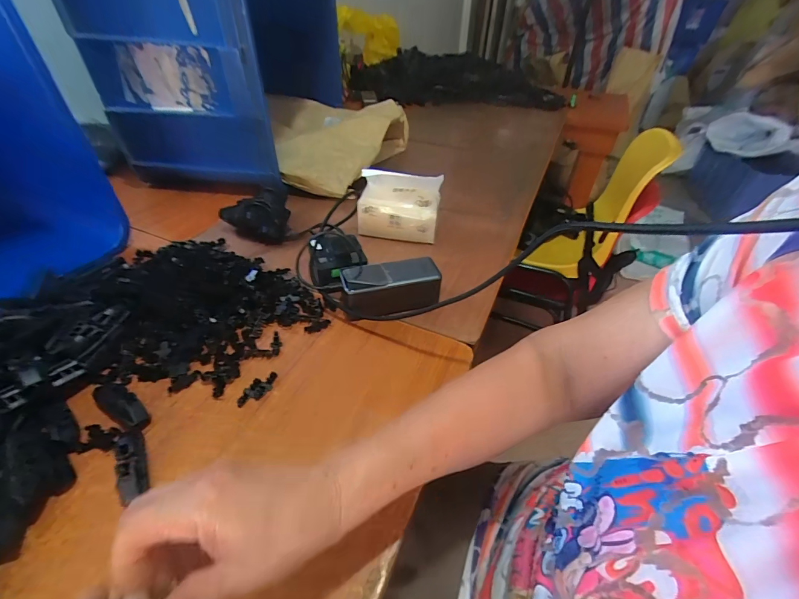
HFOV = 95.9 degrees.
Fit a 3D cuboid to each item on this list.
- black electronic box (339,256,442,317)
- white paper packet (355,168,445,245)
[{"bbox_3d":[-0.012,-0.017,0.488,0.126,0.050,0.055,-8,43,-12],"label":"black electronic box"},{"bbox_3d":[-0.001,-0.158,0.606,0.131,0.107,0.054,7,42,5],"label":"white paper packet"}]

